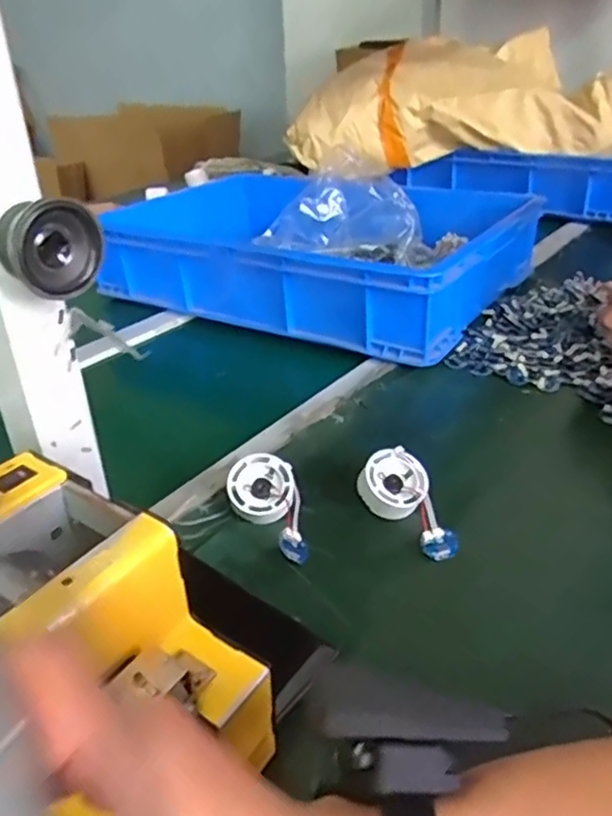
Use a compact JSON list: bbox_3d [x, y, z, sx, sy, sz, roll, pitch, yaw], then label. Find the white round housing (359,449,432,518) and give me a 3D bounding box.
[{"bbox_3d":[0.075,0.064,0.545,0.053,0.025,0.053,5,57,-7],"label":"white round housing"}]

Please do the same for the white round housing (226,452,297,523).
[{"bbox_3d":[-0.038,0.067,0.532,0.057,0.021,0.057,-1,62,2],"label":"white round housing"}]

